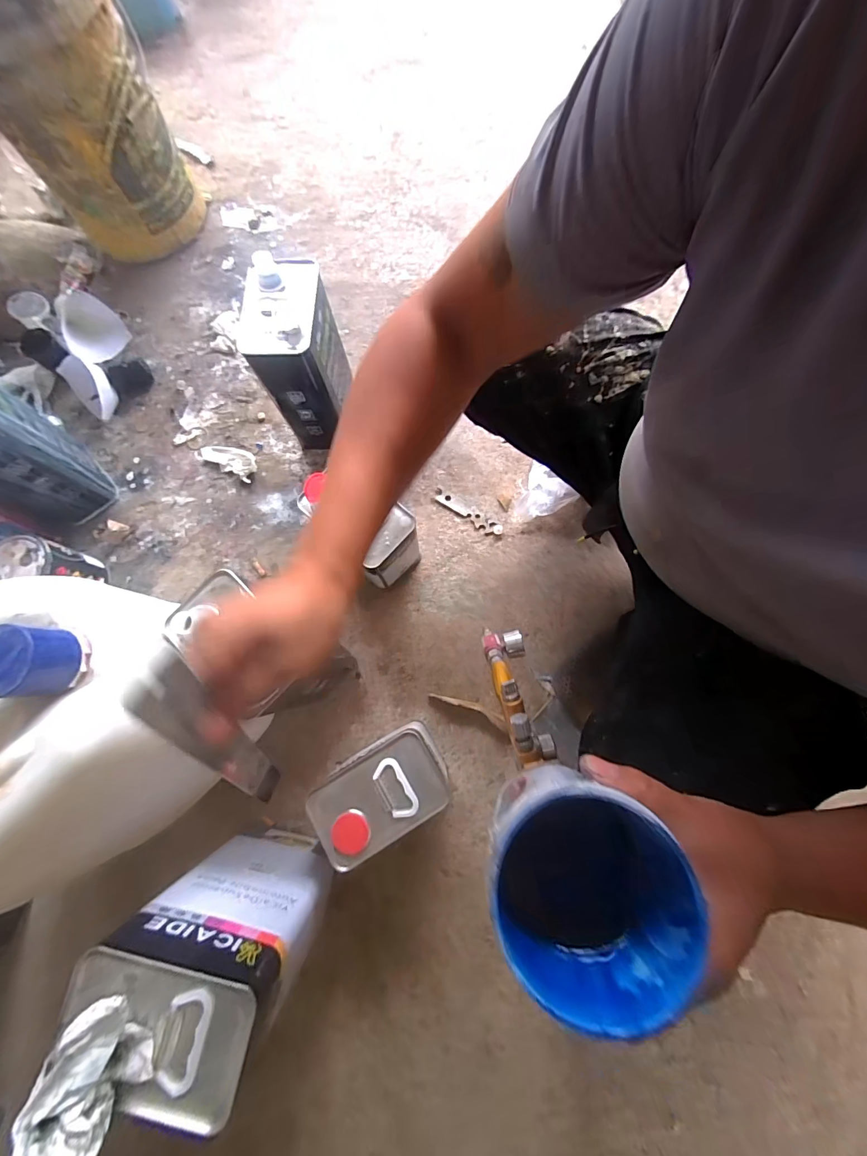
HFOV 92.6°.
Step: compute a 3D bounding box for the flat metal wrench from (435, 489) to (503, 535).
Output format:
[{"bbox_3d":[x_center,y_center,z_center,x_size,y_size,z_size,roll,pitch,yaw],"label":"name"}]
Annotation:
[{"bbox_3d":[0.071,-0.127,0.807,0.141,0.007,0.029,35,79,8],"label":"flat metal wrench"}]

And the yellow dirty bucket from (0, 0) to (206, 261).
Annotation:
[{"bbox_3d":[-0.701,-0.911,0.816,0.301,0.382,0.287,-34,77,-5],"label":"yellow dirty bucket"}]

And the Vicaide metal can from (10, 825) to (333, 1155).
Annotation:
[{"bbox_3d":[-0.243,0.422,0.483,0.169,0.362,0.120,10,77,5],"label":"Vicaide metal can"}]

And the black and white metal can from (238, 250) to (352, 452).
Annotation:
[{"bbox_3d":[-0.232,-0.370,0.732,0.127,0.274,0.164,-3,77,-1],"label":"black and white metal can"}]

